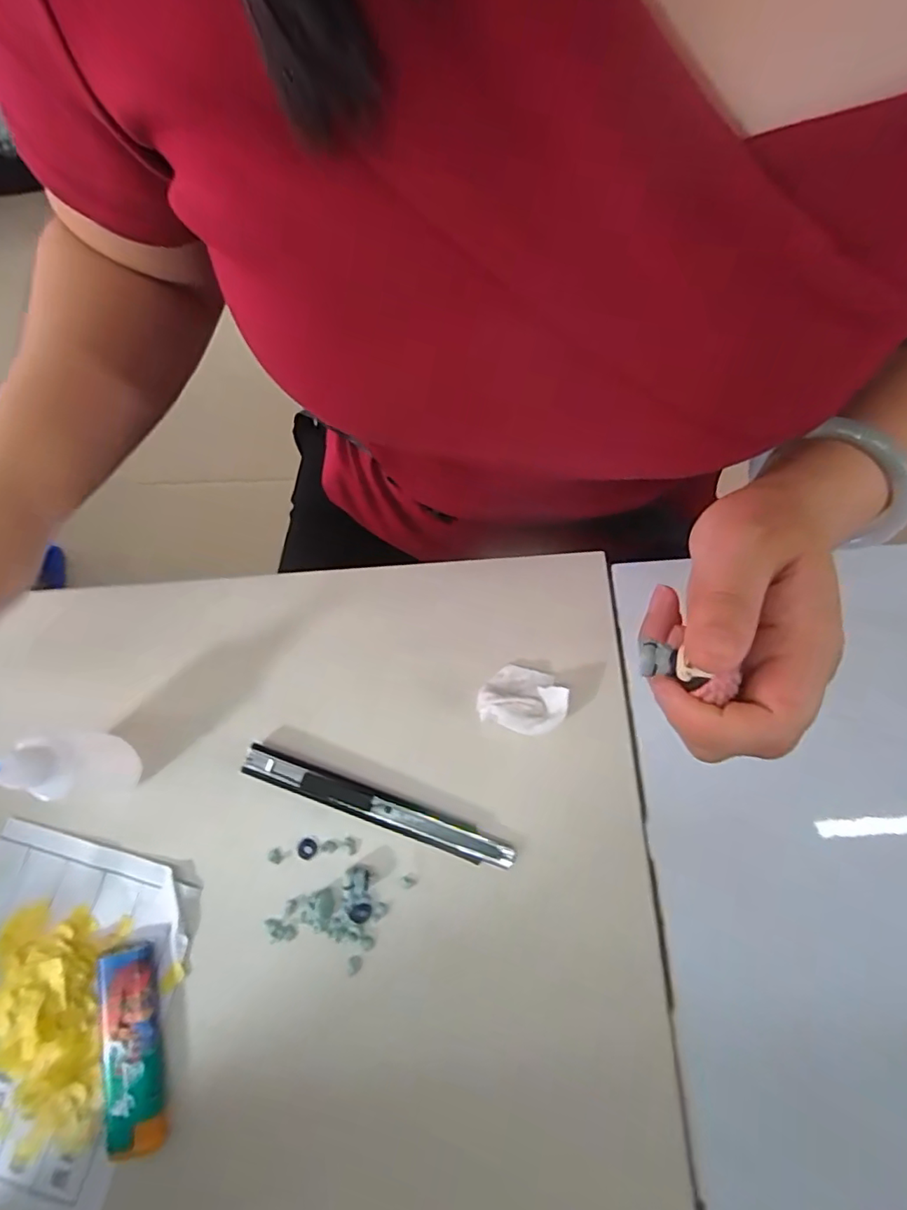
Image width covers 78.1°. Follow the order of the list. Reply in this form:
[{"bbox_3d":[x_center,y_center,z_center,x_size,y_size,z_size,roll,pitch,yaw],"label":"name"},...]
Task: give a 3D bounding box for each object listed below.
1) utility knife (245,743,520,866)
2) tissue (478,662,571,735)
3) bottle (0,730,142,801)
[{"bbox_3d":[-0.037,0.096,0.265,0.133,0.010,0.015,19,77,6],"label":"utility knife"},{"bbox_3d":[0.034,0.046,0.273,0.041,0.010,0.031,15,76,5],"label":"tissue"},{"bbox_3d":[-0.170,0.067,0.240,0.030,0.082,0.027,10,76,4],"label":"bottle"}]

